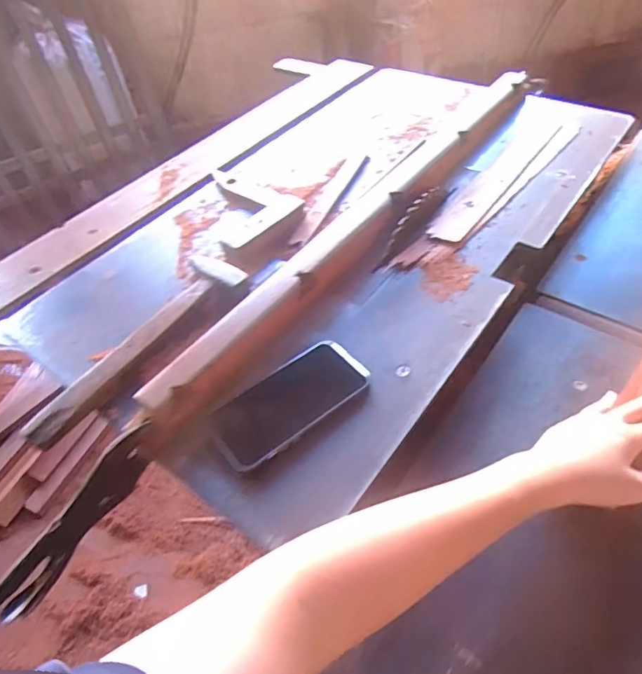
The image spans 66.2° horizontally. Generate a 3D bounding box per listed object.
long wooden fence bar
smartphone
[{"bbox_3d":[0.050,-0.140,0.640,0.067,0.044,0.749,31,59,24],"label":"long wooden fence bar"},{"bbox_3d":[-0.030,0.063,0.495,0.165,0.012,0.077,-35,56,-22],"label":"smartphone"}]

